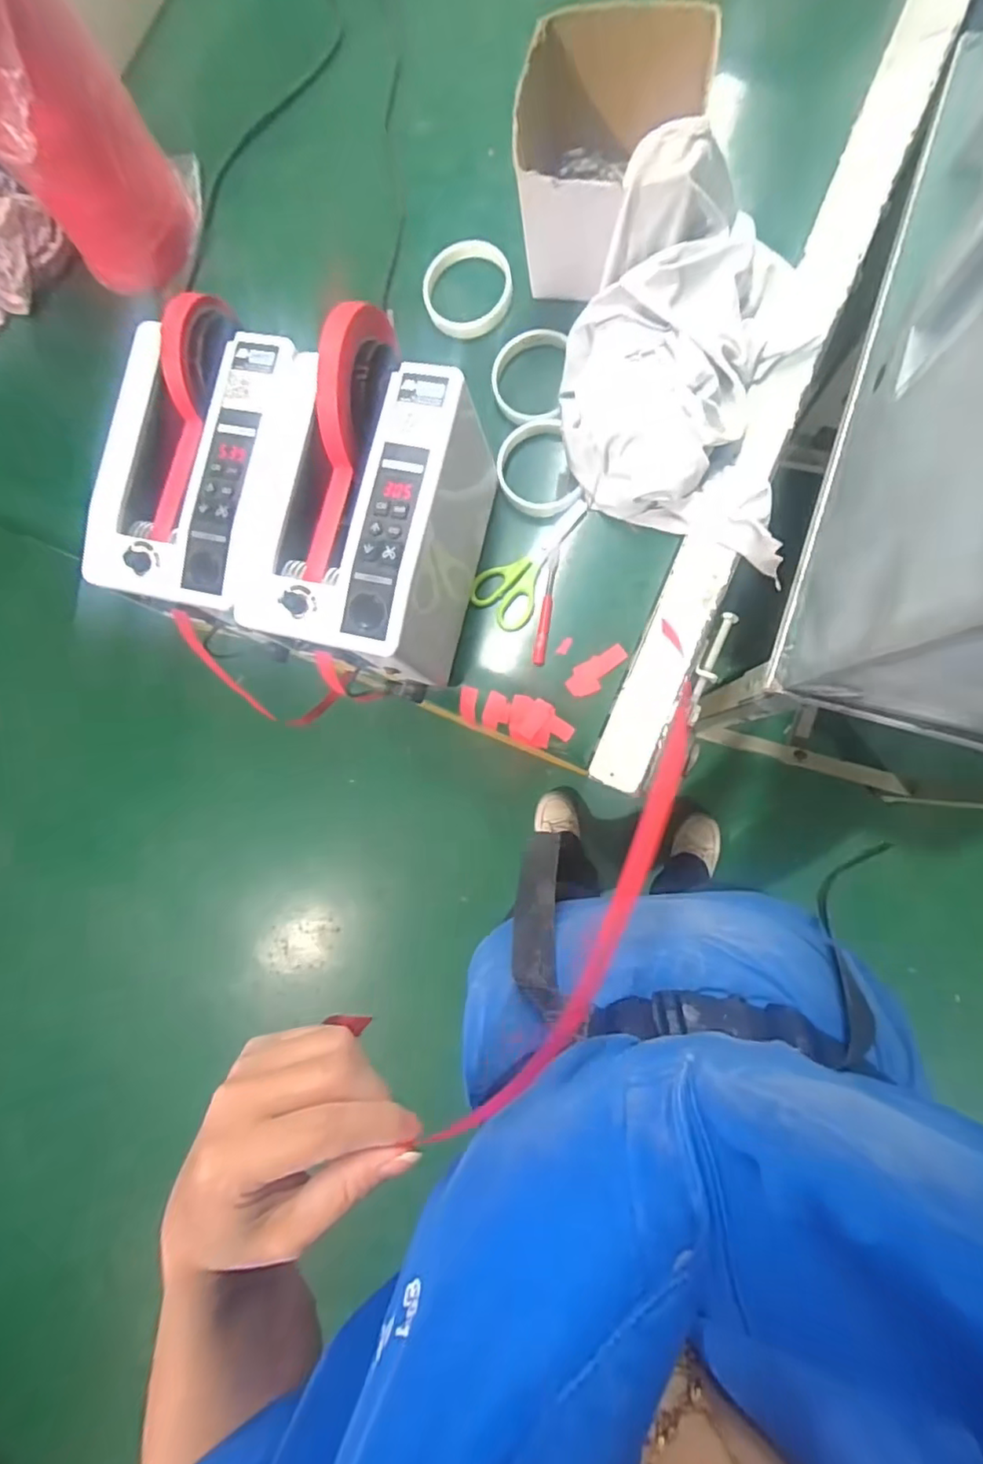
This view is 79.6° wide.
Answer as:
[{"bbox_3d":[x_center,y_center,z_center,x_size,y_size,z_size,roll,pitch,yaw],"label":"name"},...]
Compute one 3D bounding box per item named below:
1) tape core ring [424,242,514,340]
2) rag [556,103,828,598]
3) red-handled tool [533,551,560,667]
[{"bbox_3d":[-0.023,-0.420,0.561,0.083,0.018,0.079,0,87,9],"label":"tape core ring"},{"bbox_3d":[0.162,-0.300,0.466,0.204,0.118,0.266,8,89,9],"label":"rag"},{"bbox_3d":[0.049,-0.112,0.533,0.012,0.006,0.102,7,89,9],"label":"red-handled tool"}]

